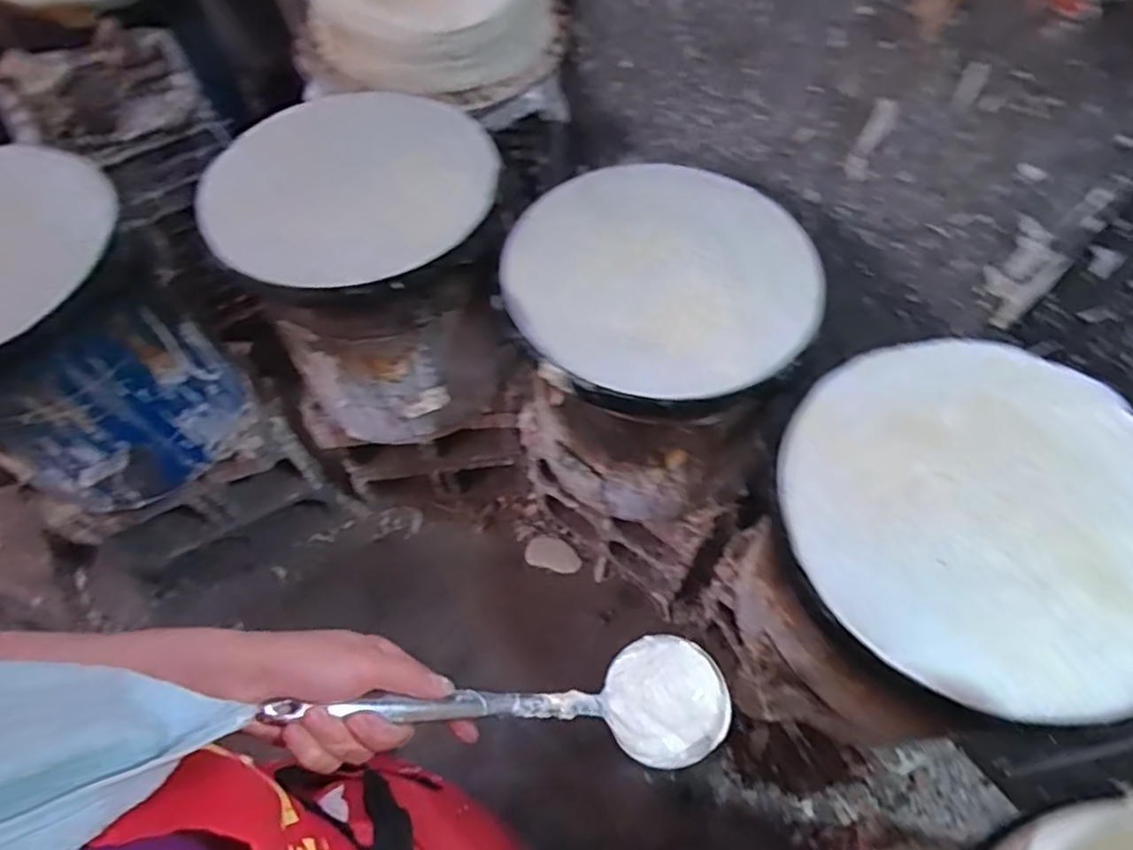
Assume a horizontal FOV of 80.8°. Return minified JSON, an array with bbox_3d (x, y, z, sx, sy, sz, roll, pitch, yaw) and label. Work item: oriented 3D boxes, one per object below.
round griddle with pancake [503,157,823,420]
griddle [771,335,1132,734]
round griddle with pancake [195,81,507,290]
[{"bbox_3d":[0.110,-0.184,0.819,0.341,0.068,0.373,-1,60,1],"label":"round griddle with pancake"},{"bbox_3d":[0.402,0.080,0.641,0.370,0.039,0.367,-1,60,1],"label":"griddle"},{"bbox_3d":[-0.281,-0.325,0.891,0.367,0.061,0.369,14,61,10],"label":"round griddle with pancake"}]

